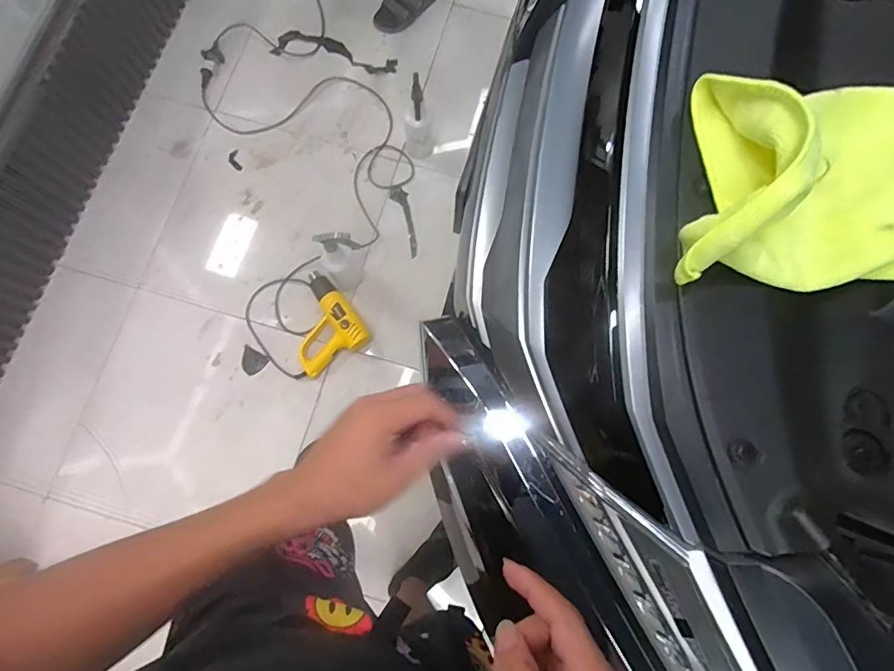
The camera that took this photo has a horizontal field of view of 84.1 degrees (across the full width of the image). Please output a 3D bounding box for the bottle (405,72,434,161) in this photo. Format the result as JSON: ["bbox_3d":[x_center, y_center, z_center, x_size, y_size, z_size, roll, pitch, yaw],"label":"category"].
[{"bbox_3d":[-0.087,-0.610,1.395,0.086,0.267,0.095,-8,80,-1],"label":"bottle"}]

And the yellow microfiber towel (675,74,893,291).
[{"bbox_3d":[0.337,-0.122,0.343,0.349,0.085,0.168,1,79,0],"label":"yellow microfiber towel"}]

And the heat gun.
[{"bbox_3d":[-0.362,-0.036,1.383,0.206,0.070,0.251,-36,81,-7],"label":"heat gun"}]

